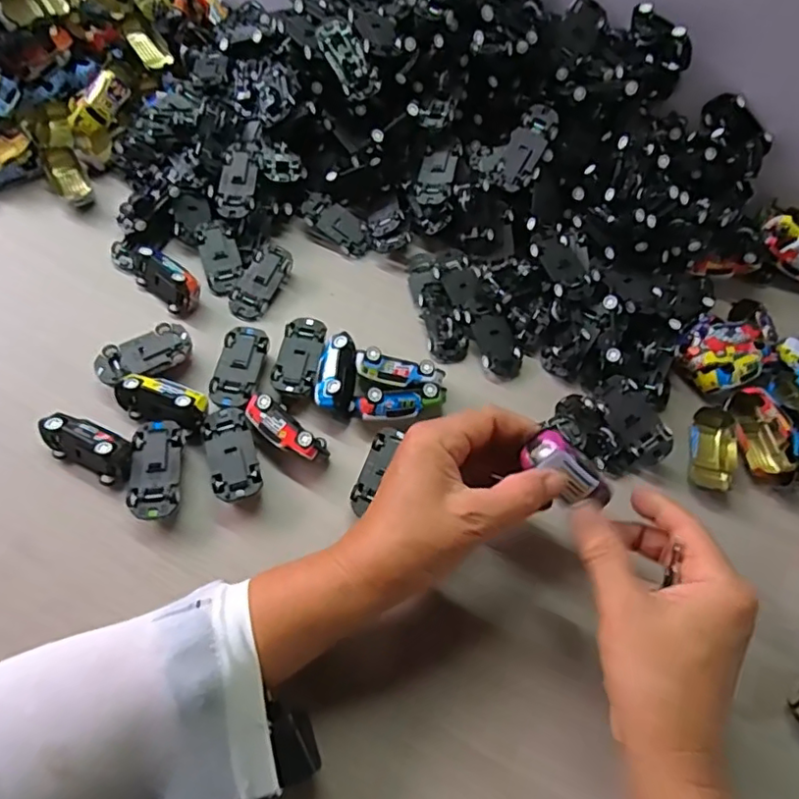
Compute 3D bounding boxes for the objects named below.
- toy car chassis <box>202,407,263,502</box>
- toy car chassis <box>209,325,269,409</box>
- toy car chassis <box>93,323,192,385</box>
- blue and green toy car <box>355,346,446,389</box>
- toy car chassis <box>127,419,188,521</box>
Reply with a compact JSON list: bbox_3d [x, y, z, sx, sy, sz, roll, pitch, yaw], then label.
[{"bbox_3d":[-0.105,0.036,0.369,0.028,0.021,0.060,-14,63,-13],"label":"toy car chassis"},{"bbox_3d":[-0.109,-0.019,0.406,0.028,0.021,0.064,9,60,0],"label":"toy car chassis"},{"bbox_3d":[-0.174,-0.028,0.404,0.063,0.021,0.032,-29,67,-19],"label":"toy car chassis"},{"bbox_3d":[0.000,-0.017,0.411,0.060,0.027,0.019,12,60,1],"label":"blue and green toy car"},{"bbox_3d":[-0.148,0.045,0.361,0.028,0.020,0.062,-3,61,-7],"label":"toy car chassis"}]

